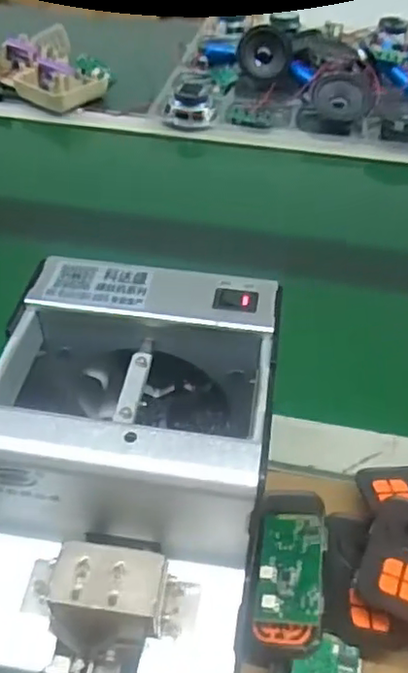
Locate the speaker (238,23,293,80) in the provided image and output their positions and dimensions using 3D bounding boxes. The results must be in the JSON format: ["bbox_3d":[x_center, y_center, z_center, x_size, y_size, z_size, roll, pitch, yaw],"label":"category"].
[{"bbox_3d":[0.084,-0.393,0.861,0.070,0.067,0.028,4,18,5],"label":"speaker"}]

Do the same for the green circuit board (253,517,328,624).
[{"bbox_3d":[0.044,0.117,0.314,0.034,0.008,0.056,-3,43,17],"label":"green circuit board"}]

